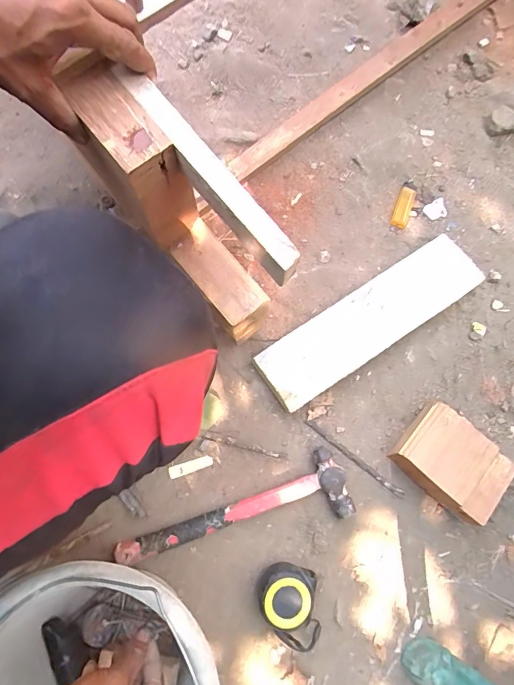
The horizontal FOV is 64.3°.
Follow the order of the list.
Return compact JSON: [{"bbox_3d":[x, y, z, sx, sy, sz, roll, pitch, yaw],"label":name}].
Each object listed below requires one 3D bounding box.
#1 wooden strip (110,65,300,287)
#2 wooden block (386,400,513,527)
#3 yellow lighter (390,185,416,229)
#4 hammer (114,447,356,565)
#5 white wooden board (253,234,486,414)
[{"bbox_3d":[-0.041,-0.138,0.336,0.022,0.035,0.214,-38,85,-9],"label":"wooden strip"},{"bbox_3d":[0.265,0.162,0.557,0.133,0.056,0.101,42,80,8],"label":"wooden block"},{"bbox_3d":[0.233,-0.214,0.651,0.025,0.012,0.069,19,78,3],"label":"yellow lighter"},{"bbox_3d":[-0.033,0.231,0.546,0.312,0.036,0.084,-17,78,-5],"label":"hammer"},{"bbox_3d":[0.166,-0.035,0.604,0.356,0.039,0.095,-33,80,-8],"label":"white wooden board"}]

